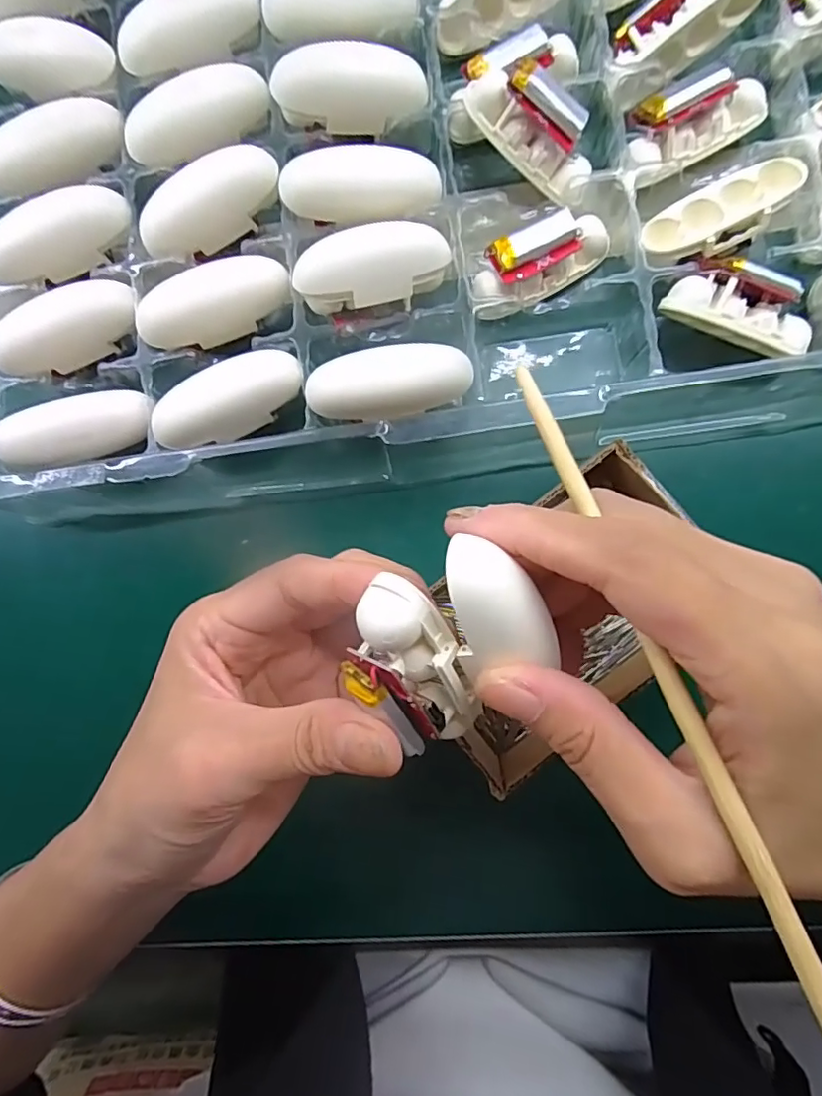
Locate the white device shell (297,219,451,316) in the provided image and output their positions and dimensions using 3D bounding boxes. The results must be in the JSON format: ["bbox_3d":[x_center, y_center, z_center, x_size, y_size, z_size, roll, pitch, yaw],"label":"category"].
[{"bbox_3d":[-0.015,-0.116,0.230,0.064,0.028,0.024,-16,86,-7],"label":"white device shell"}]

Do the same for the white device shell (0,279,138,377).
[{"bbox_3d":[-0.152,-0.096,0.245,0.064,0.021,0.022,-25,85,5],"label":"white device shell"}]

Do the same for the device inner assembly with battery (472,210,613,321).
[{"bbox_3d":[0.056,-0.124,0.243,0.062,0.030,0.024,-27,85,5],"label":"device inner assembly with battery"}]

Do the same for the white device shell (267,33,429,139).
[{"bbox_3d":[-0.025,-0.195,0.237,0.063,0.027,0.020,-6,87,-9],"label":"white device shell"}]

